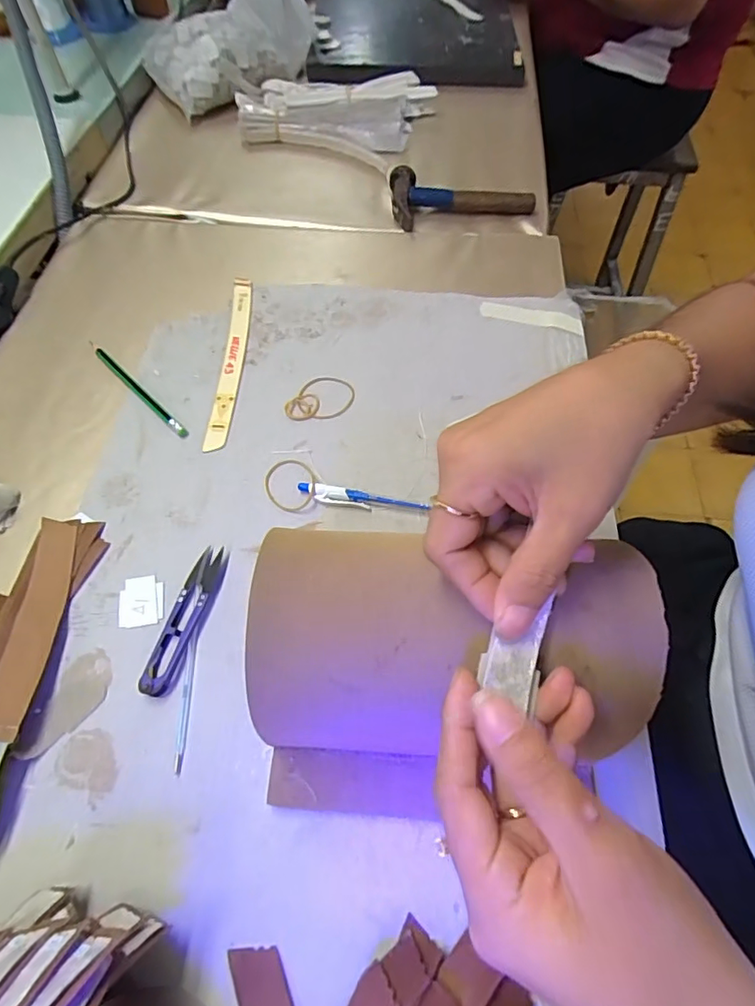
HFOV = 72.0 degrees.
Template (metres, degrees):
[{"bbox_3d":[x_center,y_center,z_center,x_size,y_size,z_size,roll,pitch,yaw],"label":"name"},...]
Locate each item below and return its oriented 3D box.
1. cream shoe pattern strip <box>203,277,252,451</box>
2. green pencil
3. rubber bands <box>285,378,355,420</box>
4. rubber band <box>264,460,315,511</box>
[{"bbox_3d":[-0.131,-0.133,0.469,0.020,0.004,0.205,0,61,0],"label":"cream shoe pattern strip"},{"bbox_3d":[-0.210,-0.100,0.448,0.143,0.004,0.010,41,68,20],"label":"green pencil"},{"bbox_3d":[-0.050,-0.091,0.446,0.059,0.004,0.045,-4,61,-2],"label":"rubber bands"},{"bbox_3d":[-0.068,-0.015,0.402,0.038,0.008,0.046,-24,59,-5],"label":"rubber band"}]

